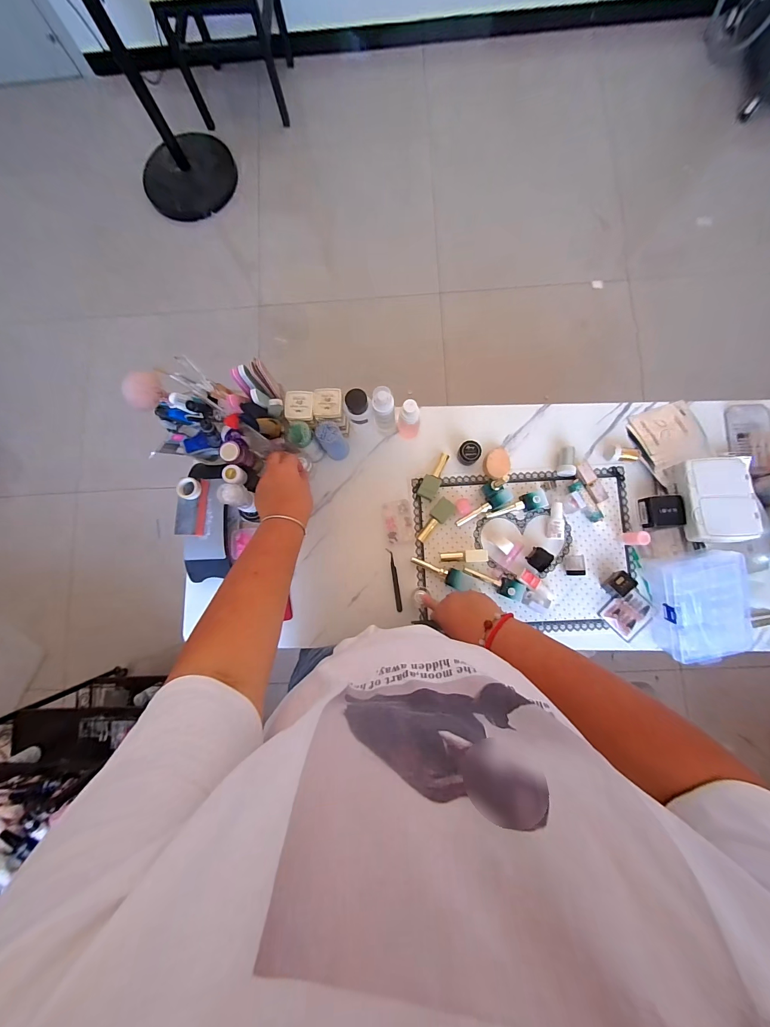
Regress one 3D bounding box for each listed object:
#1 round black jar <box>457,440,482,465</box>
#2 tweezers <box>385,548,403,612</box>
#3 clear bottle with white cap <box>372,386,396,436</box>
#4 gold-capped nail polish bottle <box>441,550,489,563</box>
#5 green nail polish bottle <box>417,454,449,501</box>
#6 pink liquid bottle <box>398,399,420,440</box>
[{"bbox_3d":[0.153,-0.112,0.638,0.038,0.038,0.036,0,84,2],"label":"round black jar"},{"bbox_3d":[0.018,0.120,0.629,0.012,0.008,0.112,-10,84,1],"label":"tweezers"},{"bbox_3d":[0.000,-0.169,0.599,0.037,0.143,0.034,-2,83,2],"label":"clear bottle with white cap"},{"bbox_3d":[0.139,0.075,0.615,0.079,0.024,0.022,-3,84,2],"label":"gold-capped nail polish bottle"},{"bbox_3d":[0.092,-0.069,0.641,0.031,0.019,0.093,29,86,5],"label":"green nail polish bottle"},{"bbox_3d":[0.043,-0.161,0.613,0.038,0.111,0.032,33,86,5],"label":"pink liquid bottle"}]

